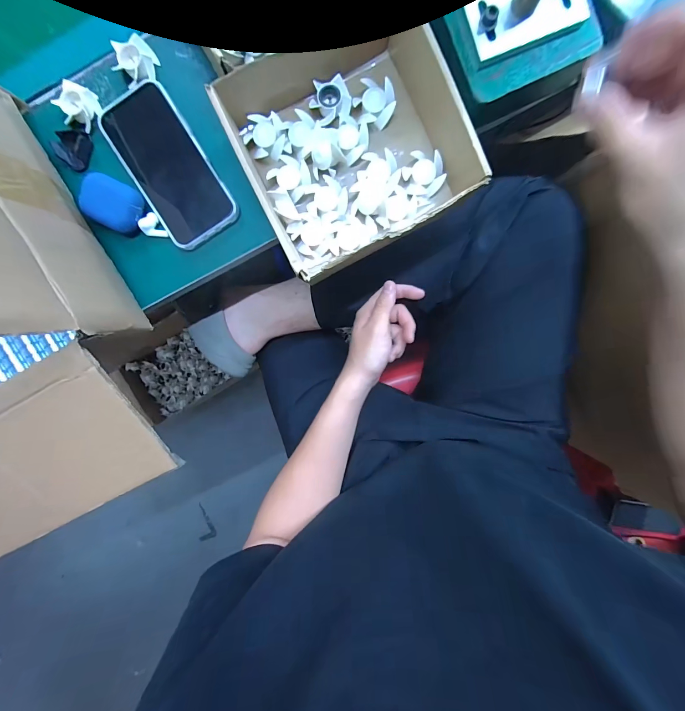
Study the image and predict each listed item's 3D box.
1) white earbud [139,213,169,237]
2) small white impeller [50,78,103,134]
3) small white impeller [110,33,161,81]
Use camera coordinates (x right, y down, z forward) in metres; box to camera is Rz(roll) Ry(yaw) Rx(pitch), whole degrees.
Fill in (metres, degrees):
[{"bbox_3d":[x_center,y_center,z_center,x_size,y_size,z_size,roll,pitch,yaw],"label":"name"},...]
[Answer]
[{"bbox_3d":[-0.214,-0.147,0.351,0.020,0.020,0.023,2,94,3],"label":"white earbud"},{"bbox_3d":[-0.288,-0.271,0.336,0.039,0.017,0.044,27,94,1],"label":"small white impeller"},{"bbox_3d":[-0.222,-0.319,0.336,0.041,0.025,0.038,6,94,2],"label":"small white impeller"}]

